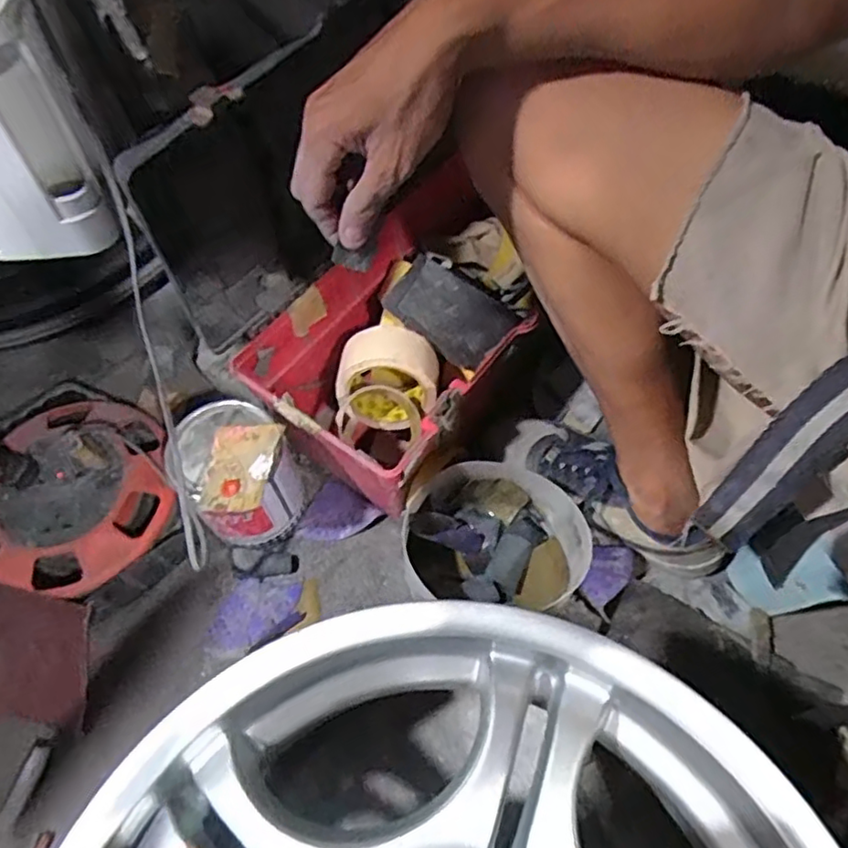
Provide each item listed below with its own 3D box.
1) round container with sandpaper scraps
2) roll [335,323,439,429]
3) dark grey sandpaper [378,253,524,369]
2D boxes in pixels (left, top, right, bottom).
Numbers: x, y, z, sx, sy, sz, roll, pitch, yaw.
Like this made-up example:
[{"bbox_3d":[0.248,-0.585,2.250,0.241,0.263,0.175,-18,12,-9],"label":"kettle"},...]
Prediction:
[{"bbox_3d":[0.059,0.114,0.600,0.159,0.090,0.134,-18,63,-9],"label":"round container with sandpaper scraps"},{"bbox_3d":[-0.033,-0.050,0.627,0.099,0.085,0.074,1,62,2],"label":"roll"},{"bbox_3d":[0.029,-0.120,0.654,0.122,0.019,0.102,40,61,-12],"label":"dark grey sandpaper"}]

